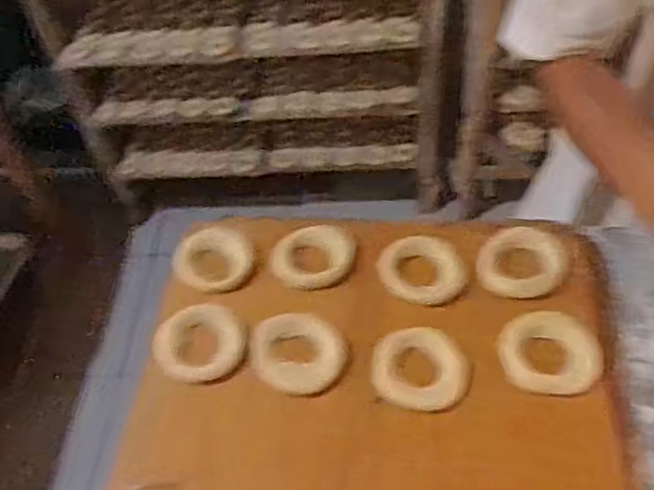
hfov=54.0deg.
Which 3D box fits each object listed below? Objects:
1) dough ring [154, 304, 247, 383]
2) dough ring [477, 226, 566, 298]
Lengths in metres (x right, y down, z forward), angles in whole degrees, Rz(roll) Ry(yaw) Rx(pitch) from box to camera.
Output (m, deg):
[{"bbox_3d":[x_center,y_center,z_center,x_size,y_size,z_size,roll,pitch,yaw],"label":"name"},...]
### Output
[{"bbox_3d":[-0.121,0.095,0.610,0.082,0.017,0.083,-3,51,4],"label":"dough ring"},{"bbox_3d":[0.194,0.017,0.644,0.081,0.017,0.088,-3,51,4],"label":"dough ring"}]

